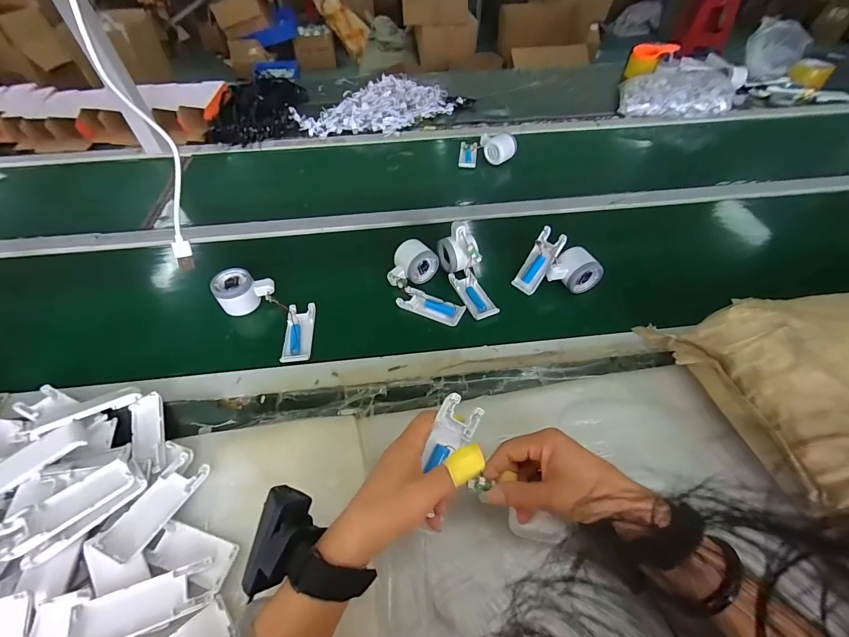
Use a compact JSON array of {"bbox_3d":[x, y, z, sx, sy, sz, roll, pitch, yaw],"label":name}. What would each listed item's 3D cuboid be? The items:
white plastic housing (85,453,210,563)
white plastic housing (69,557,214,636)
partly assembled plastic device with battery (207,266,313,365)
[{"bbox_3d":[-0.280,0.194,0.384,0.044,0.014,0.102,28,47,5],"label":"white plastic housing"},{"bbox_3d":[-0.249,0.257,0.331,0.101,0.016,0.038,-10,50,-26],"label":"white plastic housing"},{"bbox_3d":[-0.233,-0.011,0.568,0.198,0.038,0.089,38,61,14],"label":"partly assembled plastic device with battery"}]

